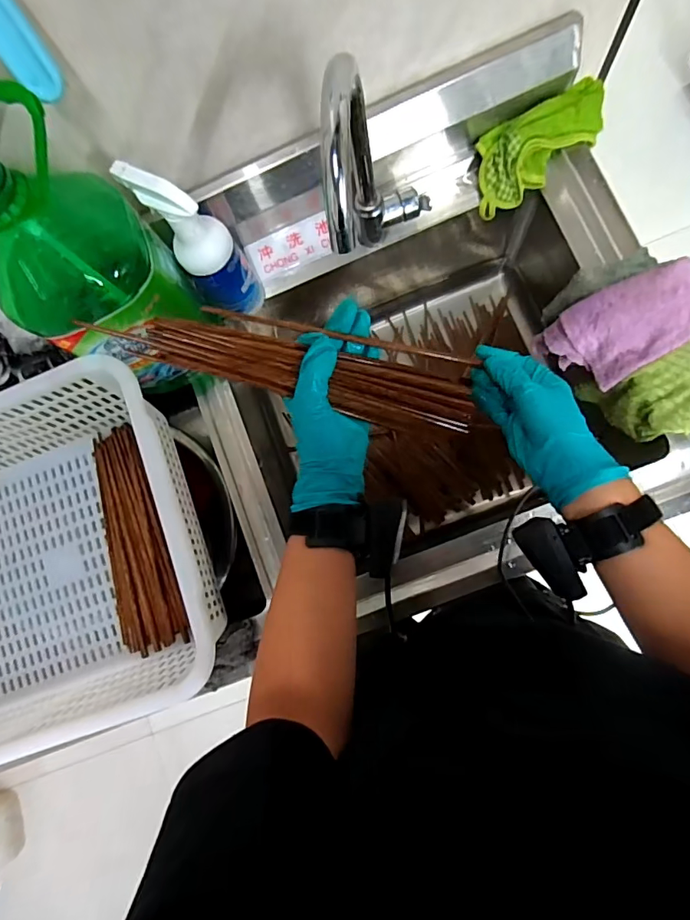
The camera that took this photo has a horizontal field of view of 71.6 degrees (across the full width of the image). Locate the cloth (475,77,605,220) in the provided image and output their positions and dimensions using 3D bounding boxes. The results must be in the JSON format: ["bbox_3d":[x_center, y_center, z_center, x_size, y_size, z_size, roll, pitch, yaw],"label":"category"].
[{"bbox_3d":[0.262,-0.418,0.641,0.184,0.054,0.091,-23,81,4],"label":"cloth"}]

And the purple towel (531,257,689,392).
[{"bbox_3d":[0.368,-0.173,0.637,0.168,0.134,0.118,-29,81,3],"label":"purple towel"}]

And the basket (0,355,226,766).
[{"bbox_3d":[-0.378,0.129,0.575,0.455,0.150,0.359,-19,81,5],"label":"basket"}]

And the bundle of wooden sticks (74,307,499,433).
[{"bbox_3d":[-0.028,-0.084,0.420,0.327,0.029,0.071,10,84,-15],"label":"bundle of wooden sticks"}]

